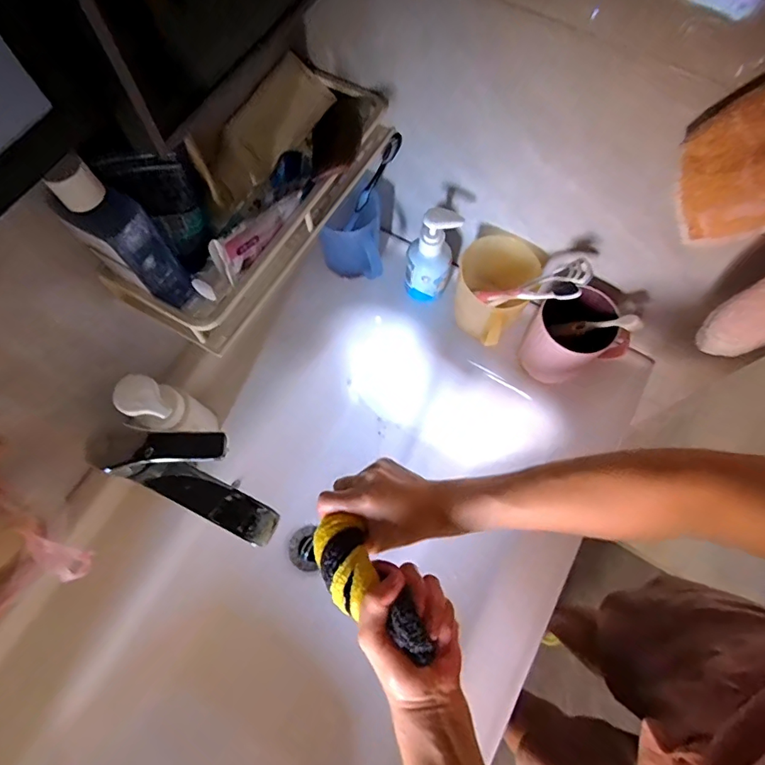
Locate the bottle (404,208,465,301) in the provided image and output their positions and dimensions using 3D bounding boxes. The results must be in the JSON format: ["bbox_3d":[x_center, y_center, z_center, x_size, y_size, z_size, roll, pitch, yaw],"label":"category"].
[{"bbox_3d":[0.056,-0.146,0.562,0.055,0.137,0.045,7,70,1],"label":"bottle"}]

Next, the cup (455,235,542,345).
[{"bbox_3d":[0.121,-0.102,0.542,0.085,0.078,0.110,26,71,8],"label":"cup"}]

